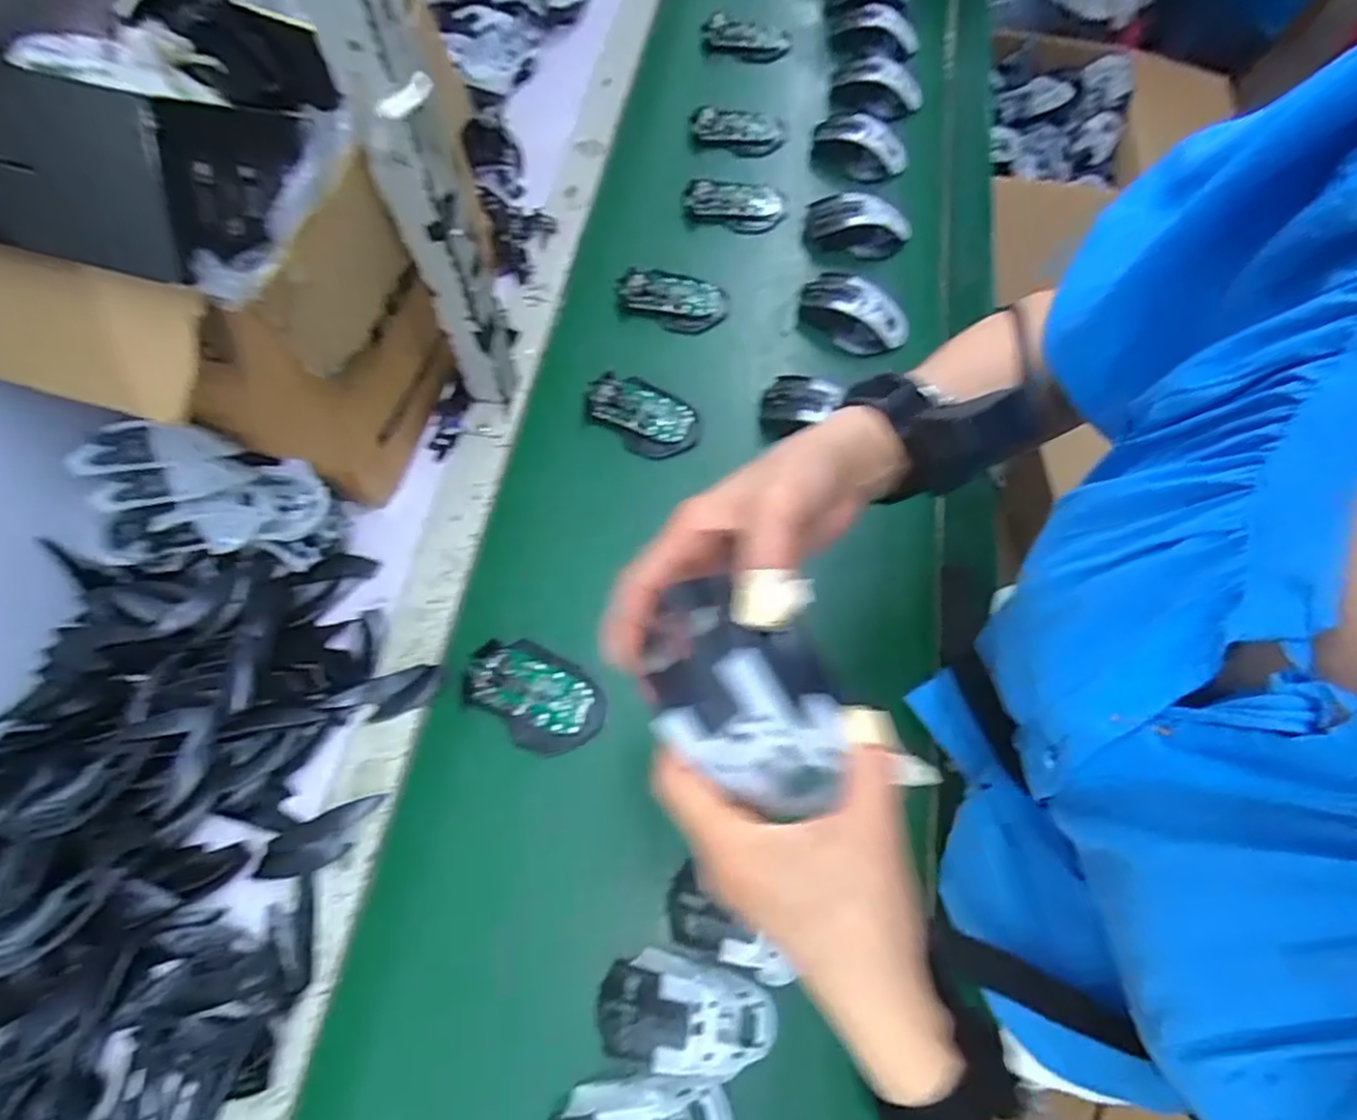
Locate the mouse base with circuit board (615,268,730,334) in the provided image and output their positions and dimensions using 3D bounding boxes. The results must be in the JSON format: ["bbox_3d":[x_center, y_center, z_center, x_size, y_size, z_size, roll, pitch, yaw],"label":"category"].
[{"bbox_3d":[-0.007,-0.277,0.729,0.114,0.013,0.069,12,66,5],"label":"mouse base with circuit board"}]

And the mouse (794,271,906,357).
[{"bbox_3d":[0.177,-0.257,0.710,0.116,0.035,0.068,37,72,22],"label":"mouse"}]

